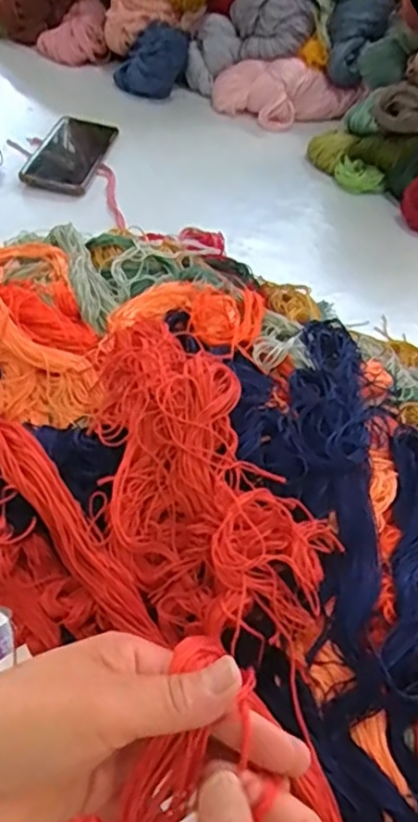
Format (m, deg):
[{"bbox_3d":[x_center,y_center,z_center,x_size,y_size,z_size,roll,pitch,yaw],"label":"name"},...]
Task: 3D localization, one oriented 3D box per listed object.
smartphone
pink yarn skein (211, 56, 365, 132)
[{"bbox_3d":[-0.163,-0.304,0.758,0.078,0.014,0.166,13,45,-1],"label":"smartphone"},{"bbox_3d":[0.111,-0.438,0.875,0.208,0.057,0.088,8,47,-2],"label":"pink yarn skein"}]

